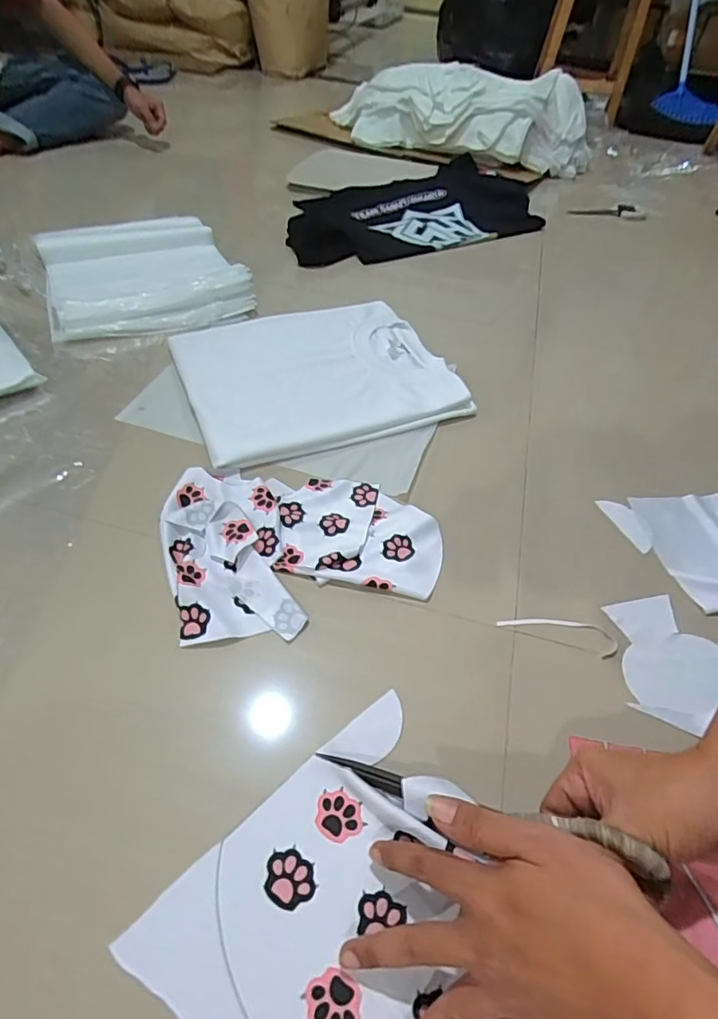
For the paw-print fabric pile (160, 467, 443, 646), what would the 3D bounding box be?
[{"bbox_3d":[-0.059,0.039,0.564,0.288,0.025,0.204,-1,47,-7],"label":"paw-print fabric pile"}]

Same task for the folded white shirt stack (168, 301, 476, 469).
[{"bbox_3d":[-0.060,-0.196,0.760,0.367,0.046,0.285,-14,50,-18],"label":"folded white shirt stack"}]

